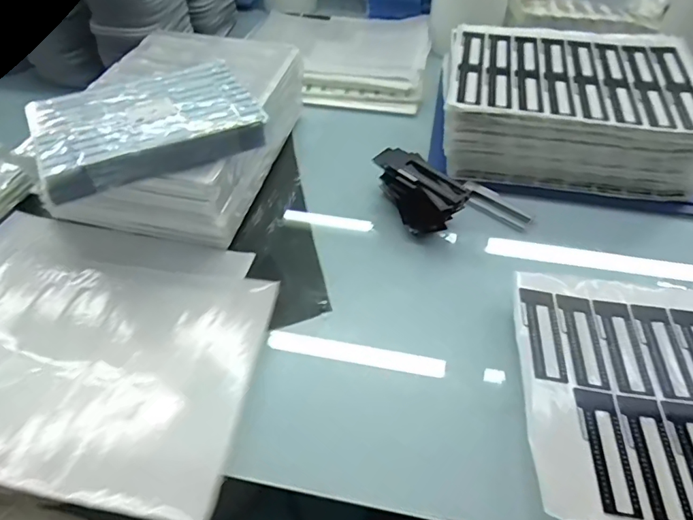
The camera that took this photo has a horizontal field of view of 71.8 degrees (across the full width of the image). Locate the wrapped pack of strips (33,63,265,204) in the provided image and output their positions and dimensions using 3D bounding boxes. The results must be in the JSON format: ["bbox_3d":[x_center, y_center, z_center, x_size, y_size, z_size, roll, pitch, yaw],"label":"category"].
[{"bbox_3d":[-0.182,-0.128,0.440,0.184,0.031,0.133,-21,51,-19],"label":"wrapped pack of strips"}]

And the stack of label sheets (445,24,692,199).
[{"bbox_3d":[0.261,-0.191,0.584,0.273,0.088,0.216,9,48,7],"label":"stack of label sheets"}]

